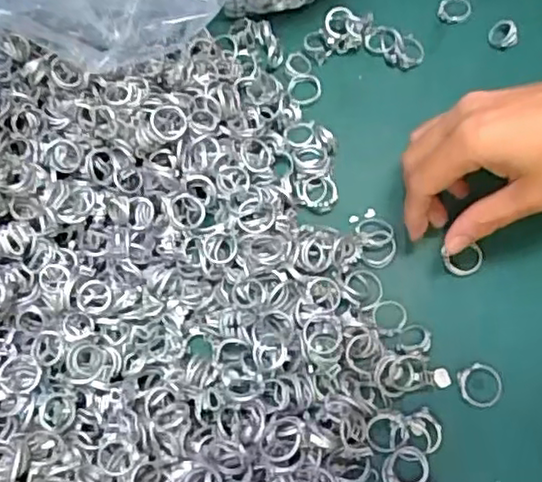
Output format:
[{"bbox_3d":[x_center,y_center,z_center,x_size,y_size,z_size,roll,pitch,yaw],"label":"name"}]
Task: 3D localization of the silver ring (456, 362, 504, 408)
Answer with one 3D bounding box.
[{"bbox_3d":[0.109,0.074,0.347,0.023,0.007,0.023,-4,65,8],"label":"silver ring"}]

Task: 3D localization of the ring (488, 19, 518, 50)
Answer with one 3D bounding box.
[{"bbox_3d":[0.150,-0.134,0.430,0.019,0.010,0.018,-4,65,8],"label":"ring"}]

